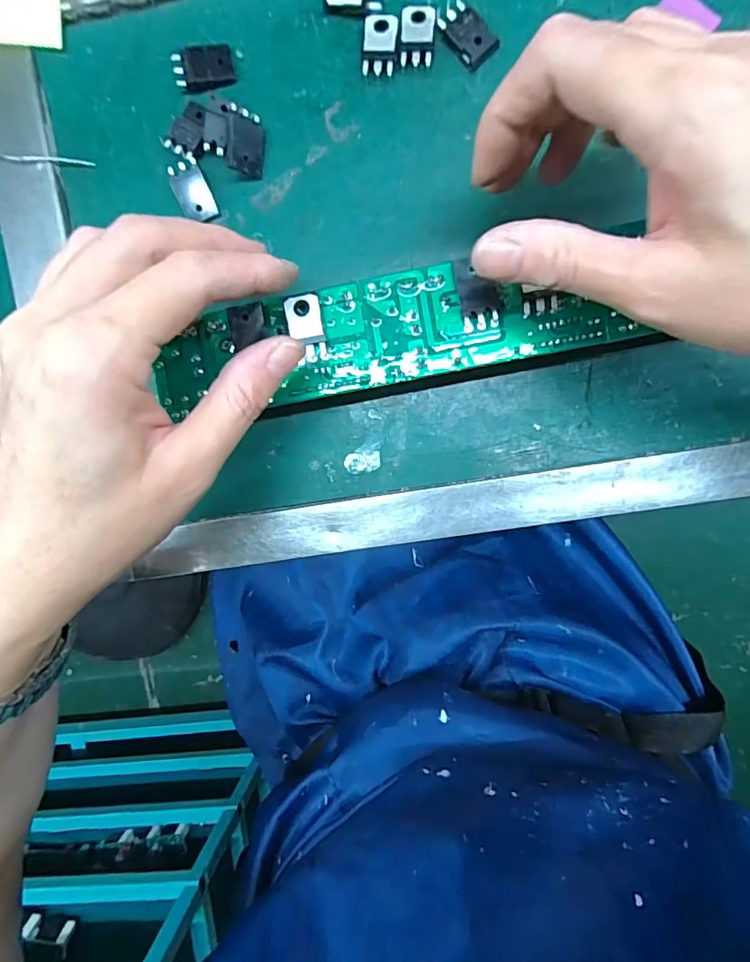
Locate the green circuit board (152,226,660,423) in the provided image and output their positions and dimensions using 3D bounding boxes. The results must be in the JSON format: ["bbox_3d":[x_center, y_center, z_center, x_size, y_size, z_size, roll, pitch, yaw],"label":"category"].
[{"bbox_3d":[0.006,-0.060,0.205,0.196,0.009,0.051,-4,94,5],"label":"green circuit board"}]

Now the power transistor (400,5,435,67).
[{"bbox_3d":[0.018,-0.194,0.215,0.014,0.004,0.025,5,95,5],"label":"power transistor"}]

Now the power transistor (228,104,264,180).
[{"bbox_3d":[-0.059,-0.154,0.226,0.016,0.004,0.028,-1,99,-17],"label":"power transistor"}]

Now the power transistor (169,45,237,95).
[{"bbox_3d":[-0.078,-0.187,0.225,0.026,0.006,0.017,-8,94,6],"label":"power transistor"}]

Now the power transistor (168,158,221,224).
[{"bbox_3d":[-0.085,-0.134,0.229,0.016,0.004,0.027,-24,92,7],"label":"power transistor"}]

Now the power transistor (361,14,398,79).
[{"bbox_3d":[0.002,-0.192,0.219,0.015,0.005,0.025,6,95,5],"label":"power transistor"}]

